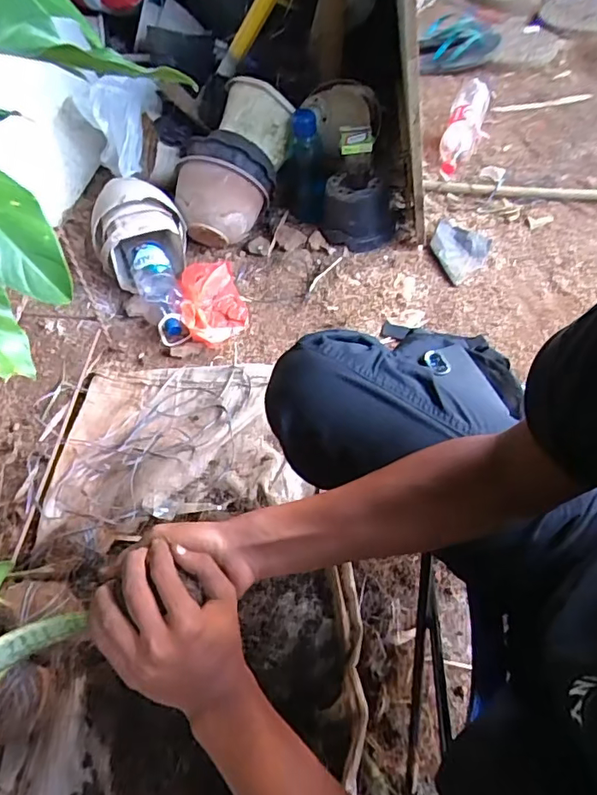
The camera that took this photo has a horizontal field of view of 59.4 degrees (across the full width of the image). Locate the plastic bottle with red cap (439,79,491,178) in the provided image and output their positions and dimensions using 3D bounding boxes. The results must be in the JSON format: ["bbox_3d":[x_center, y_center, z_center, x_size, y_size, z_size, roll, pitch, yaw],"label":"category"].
[{"bbox_3d":[0.410,-0.655,1.285,0.097,0.070,0.294,19,79,15],"label":"plastic bottle with red cap"}]

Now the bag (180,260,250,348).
[{"bbox_3d":[-0.181,-0.210,1.101,0.130,0.071,0.207,-13,57,-4],"label":"bag"}]

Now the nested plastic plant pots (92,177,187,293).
[{"bbox_3d":[-0.353,-0.375,1.130,0.196,0.150,0.185,-19,58,-8],"label":"nested plastic plant pots"}]

